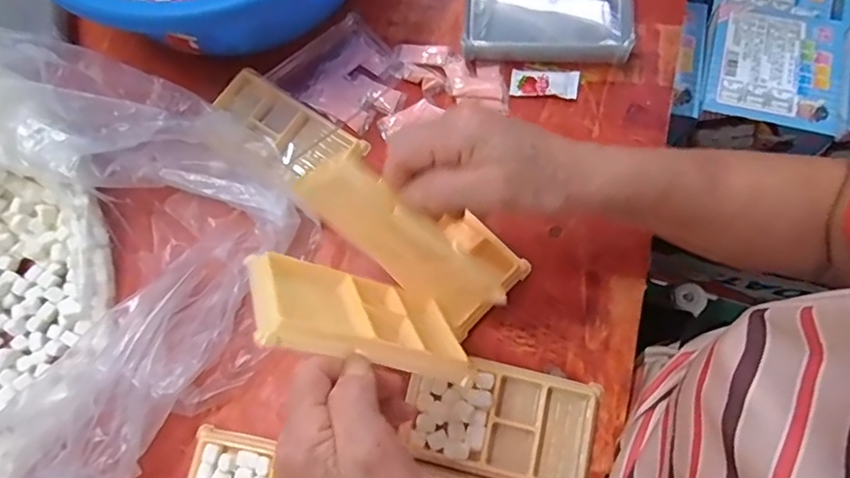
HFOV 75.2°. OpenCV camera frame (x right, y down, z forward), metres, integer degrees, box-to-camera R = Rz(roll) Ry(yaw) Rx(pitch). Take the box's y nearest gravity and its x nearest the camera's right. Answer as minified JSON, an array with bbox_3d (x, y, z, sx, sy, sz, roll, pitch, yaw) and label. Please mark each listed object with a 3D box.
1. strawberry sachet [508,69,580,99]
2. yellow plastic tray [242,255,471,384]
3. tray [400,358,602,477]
[{"bbox_3d":[0.104,-0.136,0.476,0.057,0.008,0.024,8,74,4],"label":"strawberry sachet"},{"bbox_3d":[-0.038,0.045,0.331,0.130,0.078,0.011,20,114,-30],"label":"yellow plastic tray"},{"bbox_3d":[0.055,0.130,0.394,0.131,0.013,0.079,13,74,6],"label":"tray"}]

